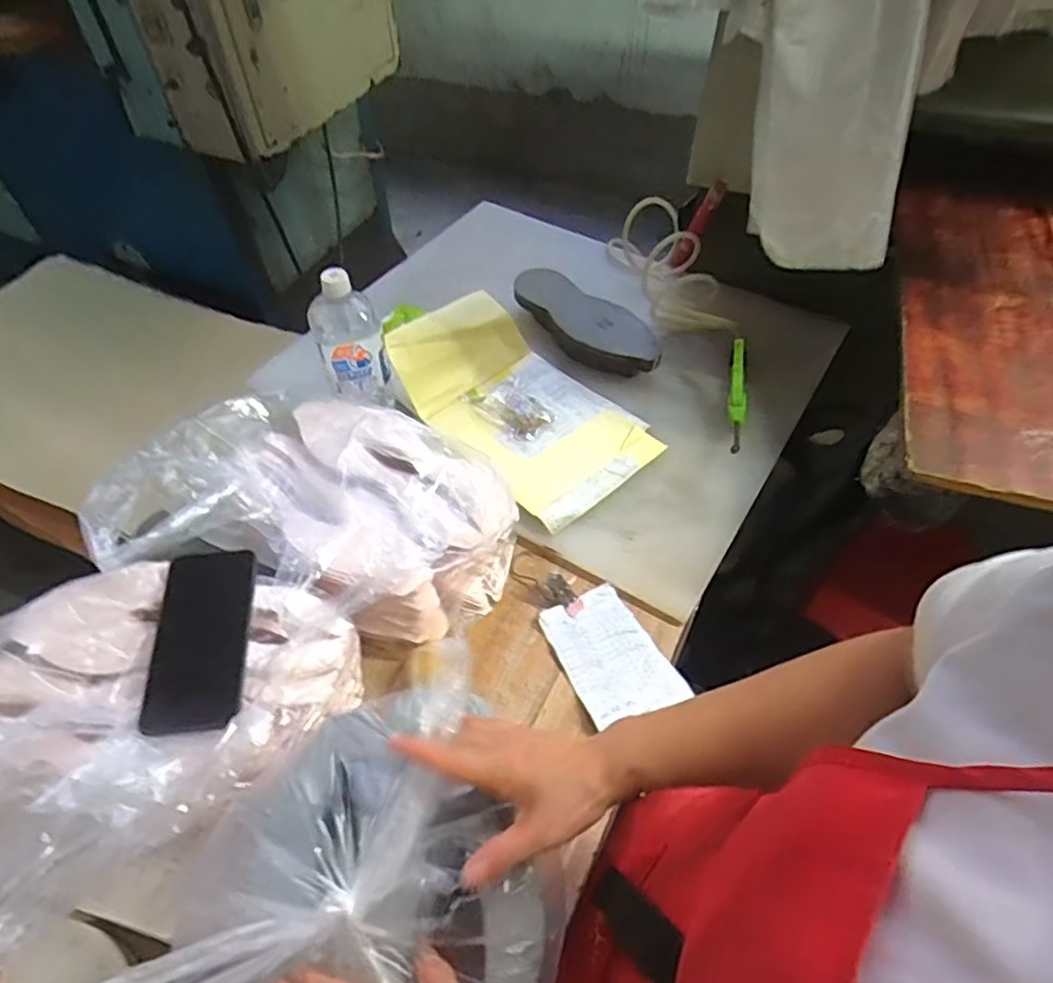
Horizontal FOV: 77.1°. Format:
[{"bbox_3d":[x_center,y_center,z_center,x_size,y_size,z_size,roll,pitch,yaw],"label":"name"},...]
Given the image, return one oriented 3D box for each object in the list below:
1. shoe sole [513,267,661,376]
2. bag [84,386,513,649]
[{"bbox_3d":[0.085,-0.248,0.966,0.244,0.029,0.118,28,73,17],"label":"shoe sole"},{"bbox_3d":[-0.208,0.024,0.710,0.368,0.160,0.254,7,52,7],"label":"bag"}]

